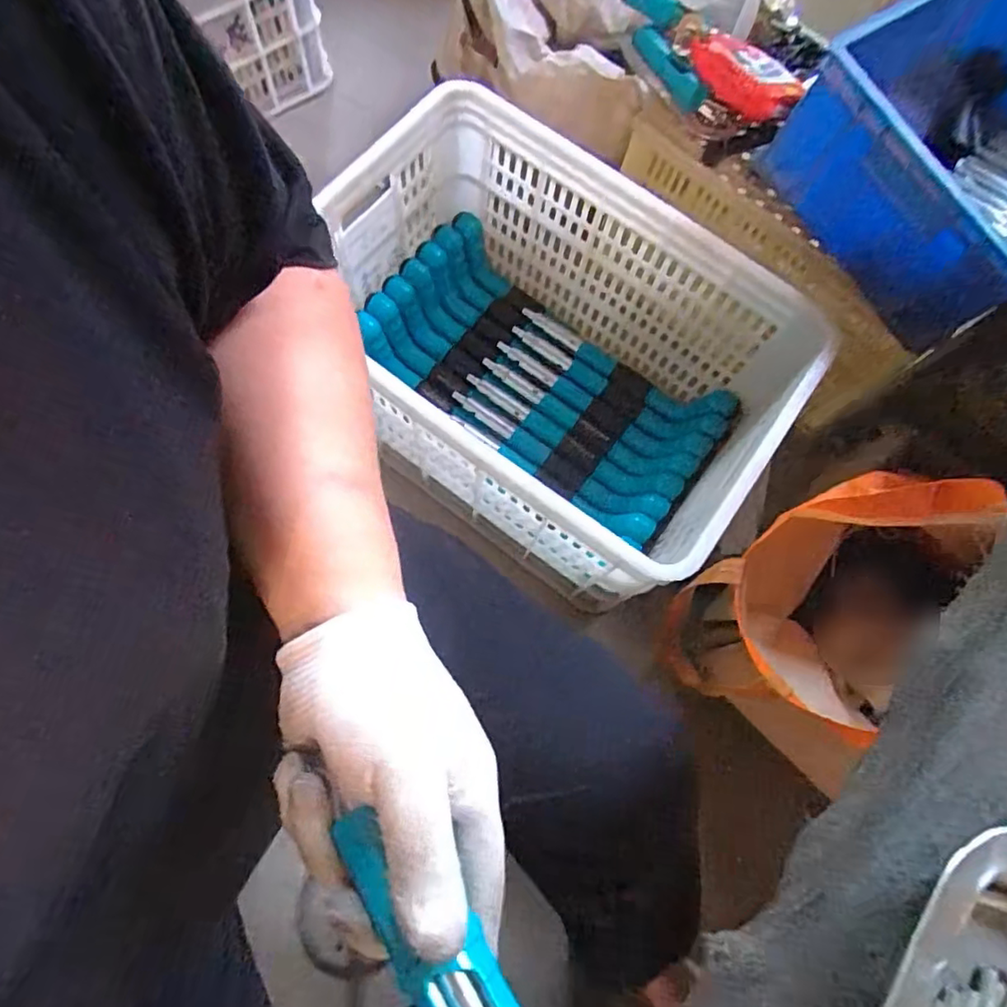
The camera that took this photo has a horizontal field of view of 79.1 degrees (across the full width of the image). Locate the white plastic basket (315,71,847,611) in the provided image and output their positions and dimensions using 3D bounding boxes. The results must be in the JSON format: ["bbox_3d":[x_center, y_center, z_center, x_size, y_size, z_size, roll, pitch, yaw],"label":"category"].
[{"bbox_3d":[0.042,-0.163,0.738,0.529,0.265,0.352,37,73,7],"label":"white plastic basket"}]

